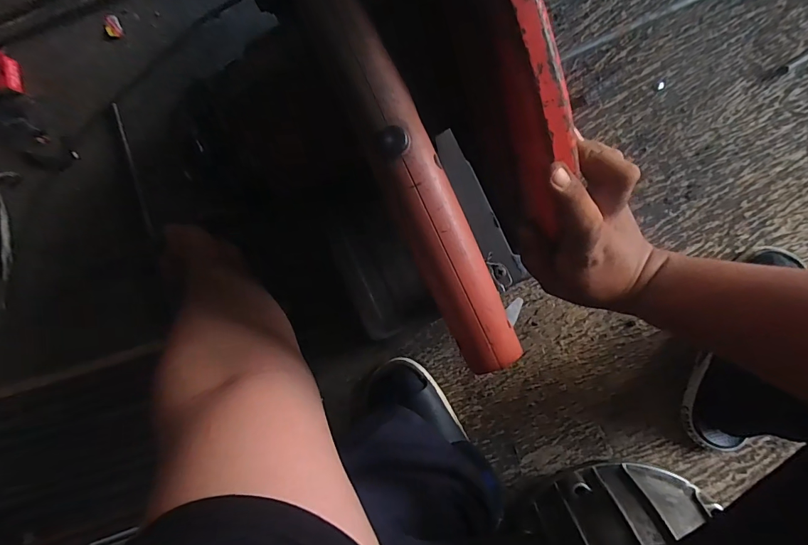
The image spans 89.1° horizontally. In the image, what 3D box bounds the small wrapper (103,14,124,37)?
[{"bbox_3d":[-0.457,-0.387,0.643,0.022,0.010,0.039,-25,88,7],"label":"small wrapper"}]

